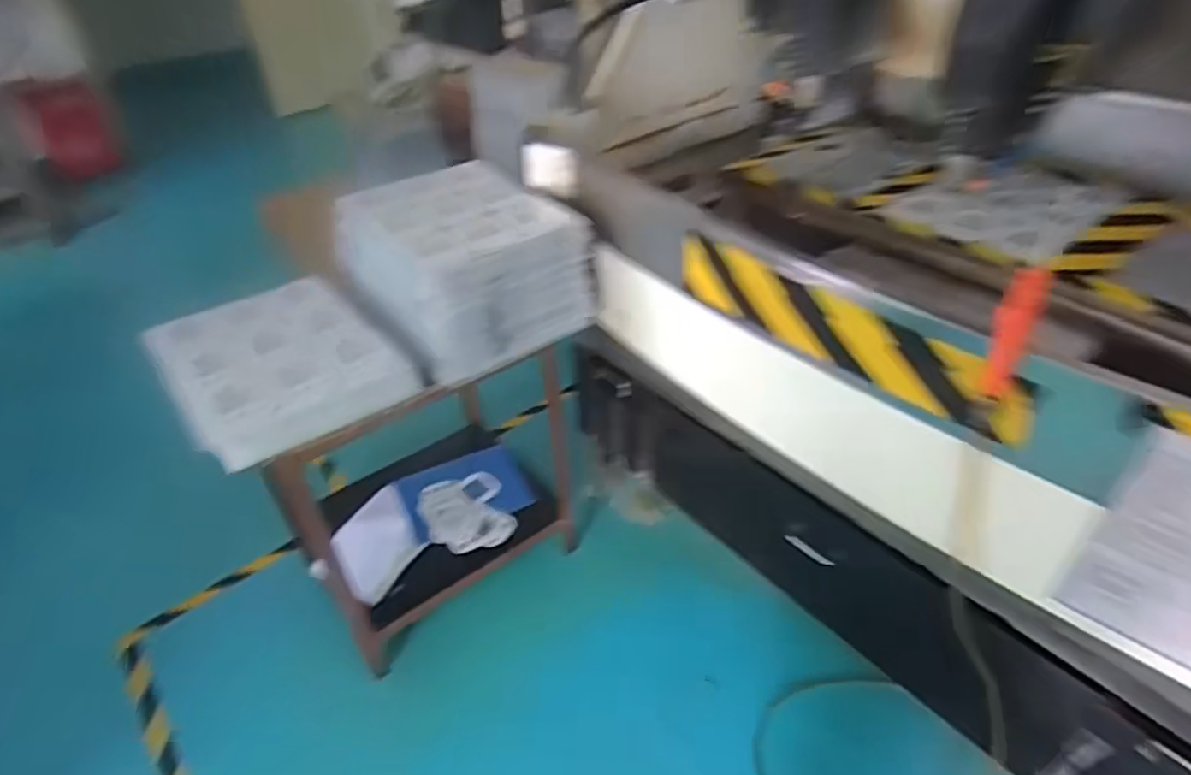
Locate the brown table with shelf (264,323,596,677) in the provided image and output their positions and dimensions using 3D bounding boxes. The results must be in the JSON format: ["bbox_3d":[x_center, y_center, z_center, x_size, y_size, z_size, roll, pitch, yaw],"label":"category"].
[{"bbox_3d":[-0.382,0.138,1.518,0.616,0.613,0.437,-30,45,-28],"label":"brown table with shelf"}]

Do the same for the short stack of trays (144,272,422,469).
[{"bbox_3d":[-0.558,-0.052,1.191,0.336,0.110,0.444,-29,45,-27],"label":"short stack of trays"}]

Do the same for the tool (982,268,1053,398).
[{"bbox_3d":[0.449,-0.056,0.737,0.037,0.154,0.025,24,47,30],"label":"tool"}]

